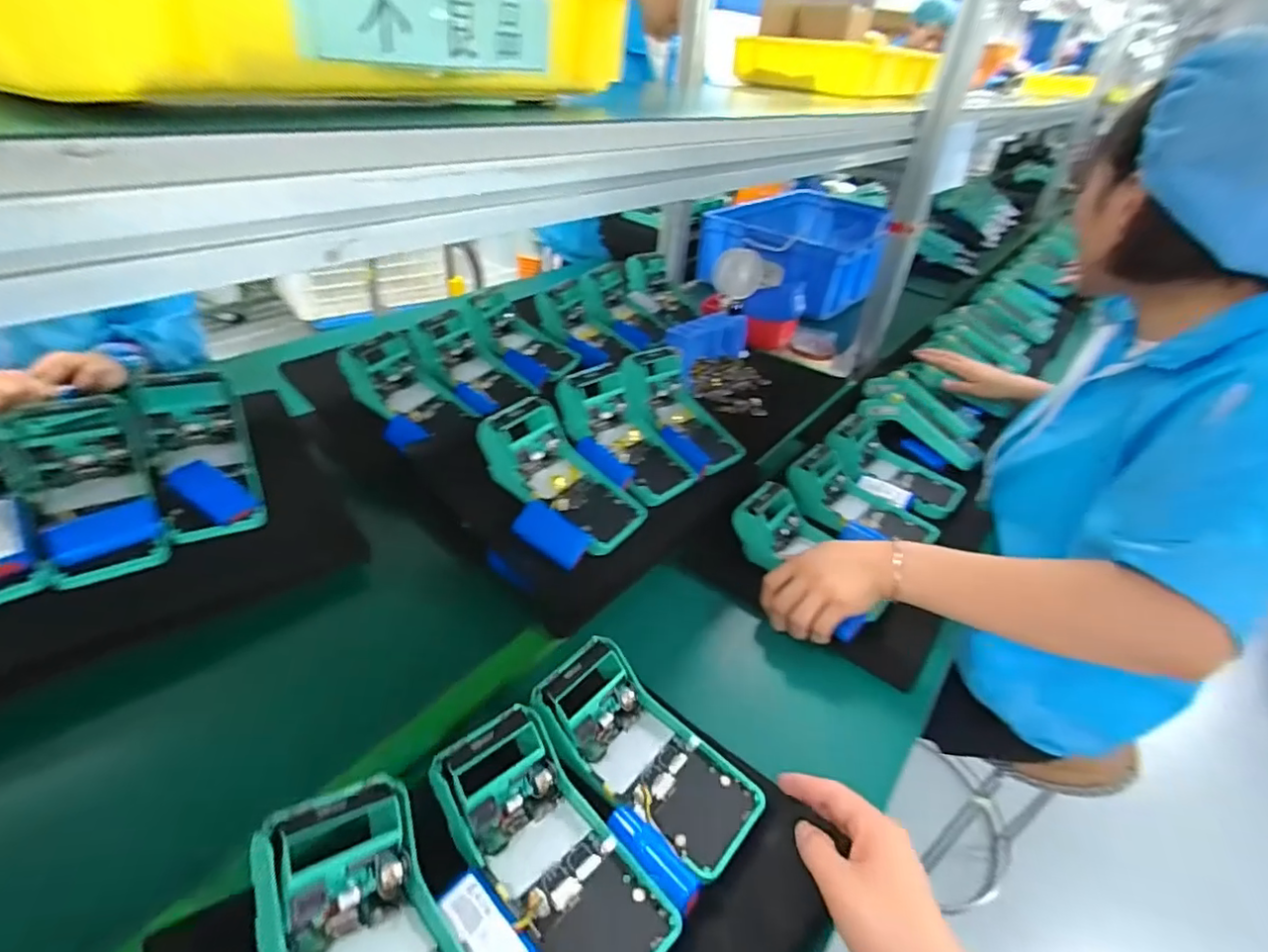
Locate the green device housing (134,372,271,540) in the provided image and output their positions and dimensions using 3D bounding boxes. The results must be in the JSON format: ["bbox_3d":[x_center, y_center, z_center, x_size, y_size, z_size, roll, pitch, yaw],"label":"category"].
[{"bbox_3d":[-0.413,-0.019,0.562,0.083,0.052,0.172,-16,68,-30],"label":"green device housing"}]

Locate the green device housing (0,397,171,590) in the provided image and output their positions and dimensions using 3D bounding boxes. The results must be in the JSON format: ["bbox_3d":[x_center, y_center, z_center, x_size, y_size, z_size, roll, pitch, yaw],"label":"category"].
[{"bbox_3d":[-0.462,0.012,0.498,0.082,0.056,0.166,-23,65,-36],"label":"green device housing"}]

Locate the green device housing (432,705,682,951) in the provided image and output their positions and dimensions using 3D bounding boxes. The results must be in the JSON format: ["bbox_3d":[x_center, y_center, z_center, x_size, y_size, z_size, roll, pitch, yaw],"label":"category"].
[{"bbox_3d":[-0.053,0.230,0.363,0.083,0.048,0.170,-25,46,-37],"label":"green device housing"}]

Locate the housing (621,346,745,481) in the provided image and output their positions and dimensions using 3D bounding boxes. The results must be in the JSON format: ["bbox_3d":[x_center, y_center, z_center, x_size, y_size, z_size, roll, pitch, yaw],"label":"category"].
[{"bbox_3d":[0.054,-0.082,0.702,0.106,0.084,0.154,-24,46,-37],"label":"housing"}]

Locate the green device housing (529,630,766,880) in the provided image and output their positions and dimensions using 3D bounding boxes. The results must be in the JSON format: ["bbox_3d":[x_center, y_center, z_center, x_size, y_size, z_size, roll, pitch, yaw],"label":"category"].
[{"bbox_3d":[0.005,0.204,0.434,0.171,0.046,0.087,38,44,19],"label":"green device housing"}]

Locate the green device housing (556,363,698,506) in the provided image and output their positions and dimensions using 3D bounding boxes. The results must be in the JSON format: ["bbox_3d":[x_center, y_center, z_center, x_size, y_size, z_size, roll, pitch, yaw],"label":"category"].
[{"bbox_3d":[-0.014,-0.042,0.654,0.100,0.049,0.175,-31,76,-42],"label":"green device housing"}]

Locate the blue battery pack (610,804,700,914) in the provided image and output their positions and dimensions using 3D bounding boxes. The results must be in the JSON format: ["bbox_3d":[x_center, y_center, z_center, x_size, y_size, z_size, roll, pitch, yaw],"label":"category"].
[{"bbox_3d":[0.012,0.243,0.375,0.021,0.016,0.071,-26,47,-38],"label":"blue battery pack"}]

